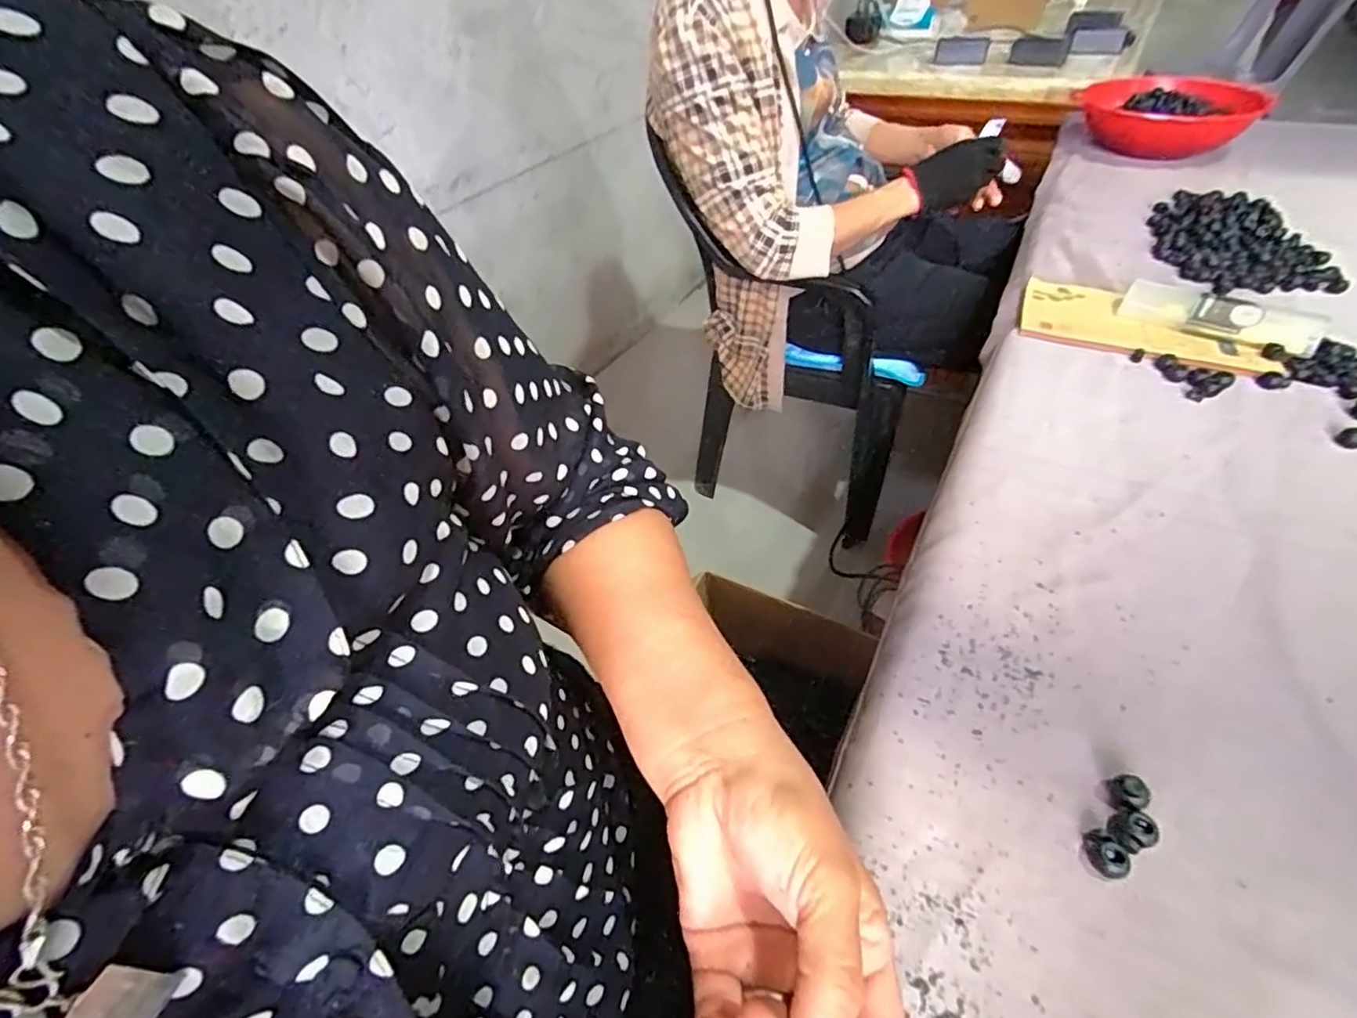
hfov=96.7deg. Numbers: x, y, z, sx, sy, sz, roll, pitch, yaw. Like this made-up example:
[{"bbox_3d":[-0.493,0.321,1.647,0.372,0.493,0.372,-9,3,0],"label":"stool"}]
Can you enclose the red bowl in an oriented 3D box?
[{"bbox_3d":[0.760,-0.612,0.961,0.215,0.095,0.234,3,42,11],"label":"red bowl"}]

